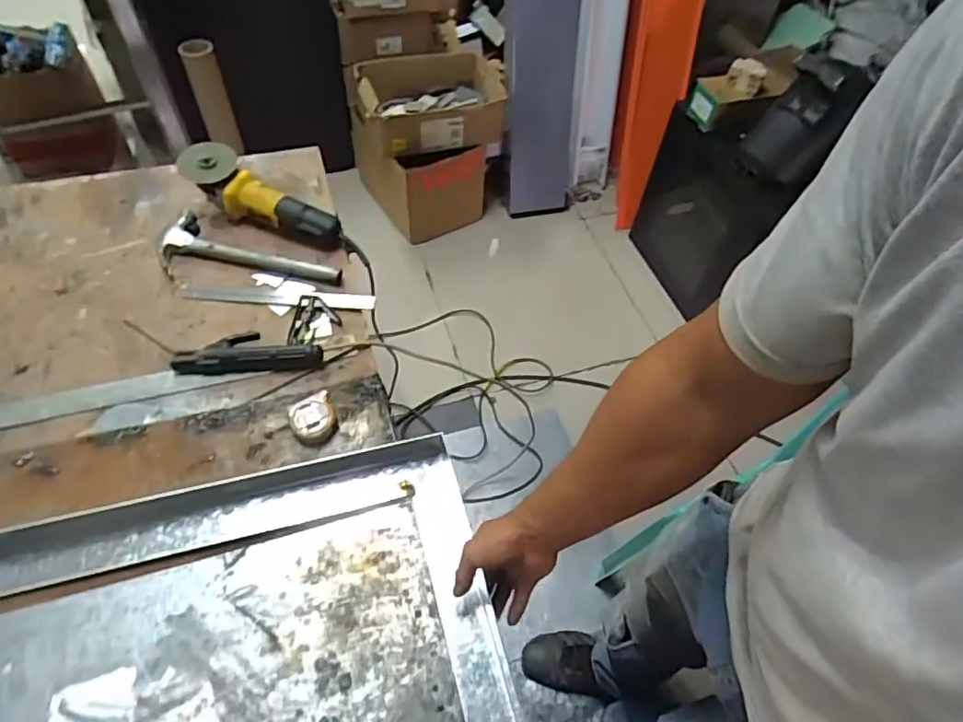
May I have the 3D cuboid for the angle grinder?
[{"bbox_3d":[-0.373,-0.276,0.993,0.290,0.073,0.095,27,58,0],"label":"angle grinder"}]

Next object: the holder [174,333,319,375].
[{"bbox_3d":[-0.339,-0.020,0.845,0.200,0.030,0.068,-5,55,-7],"label":"holder"}]

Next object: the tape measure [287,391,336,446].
[{"bbox_3d":[-0.228,0.077,0.781,0.058,0.029,0.059,-22,59,-18],"label":"tape measure"}]

